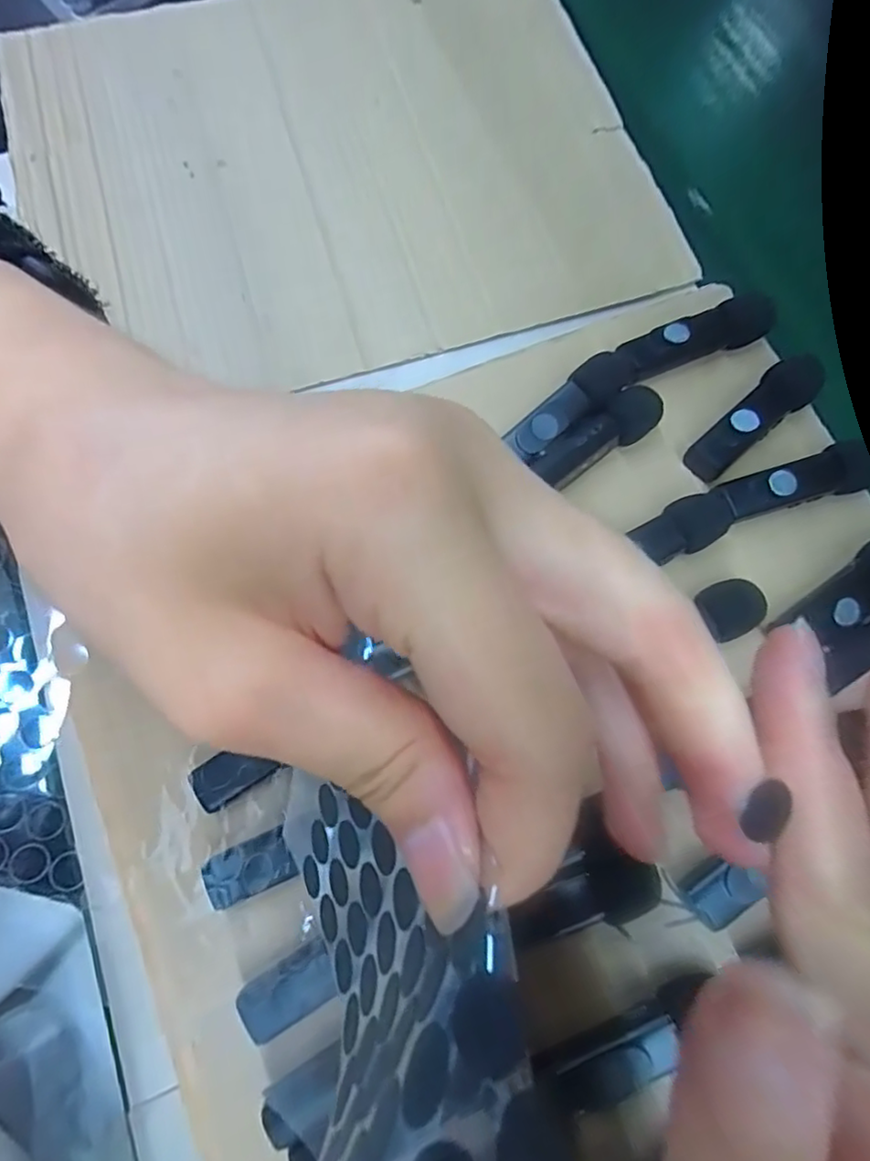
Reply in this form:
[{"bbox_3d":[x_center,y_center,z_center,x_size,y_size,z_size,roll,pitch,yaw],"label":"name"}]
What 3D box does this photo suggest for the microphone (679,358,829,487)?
[{"bbox_3d":[0.124,-0.062,0.233,0.060,0.013,0.019,-42,78,-12],"label":"microphone"}]

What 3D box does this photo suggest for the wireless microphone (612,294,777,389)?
[{"bbox_3d":[0.105,-0.098,0.244,0.065,0.013,0.016,-20,75,-7],"label":"wireless microphone"}]

